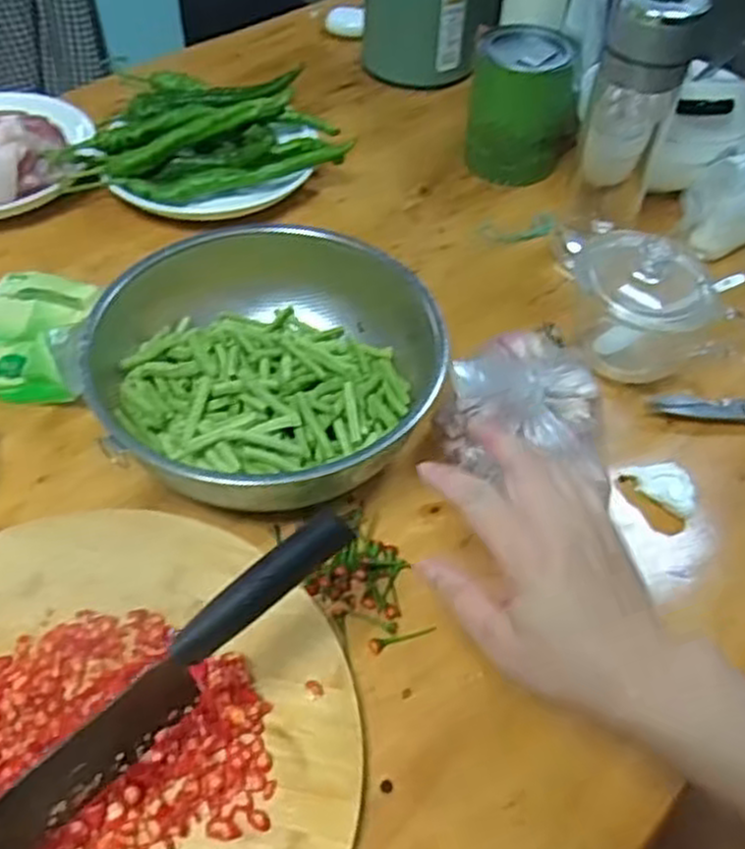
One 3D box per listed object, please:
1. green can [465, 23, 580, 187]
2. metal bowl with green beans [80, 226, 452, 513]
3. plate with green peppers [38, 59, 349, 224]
[{"bbox_3d":[0.151,-0.320,0.794,0.103,0.124,0.080,5,50,2],"label":"green can"},{"bbox_3d":[-0.074,-0.038,0.571,0.239,0.072,0.208,-8,51,-9],"label":"metal bowl with green beans"},{"bbox_3d":[-0.160,-0.282,0.788,0.253,0.058,0.189,5,50,1],"label":"plate with green peppers"}]

